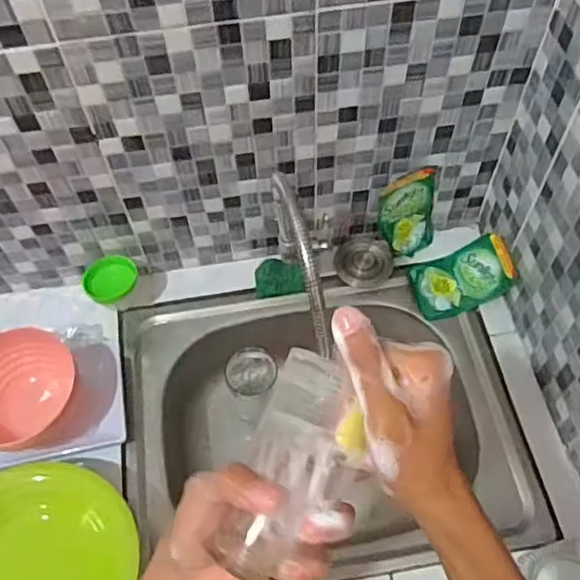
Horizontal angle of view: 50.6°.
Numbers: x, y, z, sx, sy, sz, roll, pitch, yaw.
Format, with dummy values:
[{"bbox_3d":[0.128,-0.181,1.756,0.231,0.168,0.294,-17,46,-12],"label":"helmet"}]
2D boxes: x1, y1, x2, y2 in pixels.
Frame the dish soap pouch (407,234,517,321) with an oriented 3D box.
[{"bbox_3d":[0.246,-0.021,0.866,0.156,0.044,0.089,-28,66,19],"label":"dish soap pouch"}]

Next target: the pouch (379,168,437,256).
[{"bbox_3d":[0.169,-0.104,0.856,0.083,0.135,0.036,-15,59,-7],"label":"pouch"}]

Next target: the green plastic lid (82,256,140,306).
[{"bbox_3d":[-0.243,-0.016,0.835,0.073,0.021,0.061,-33,93,-2],"label":"green plastic lid"}]

